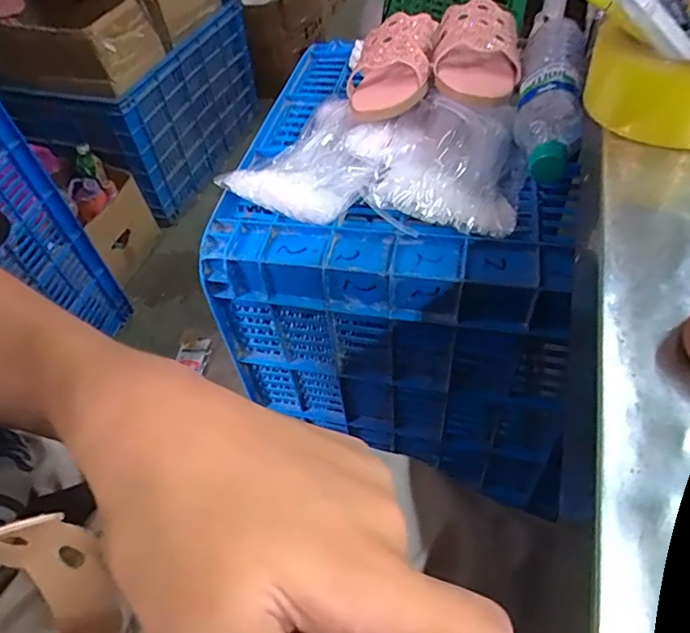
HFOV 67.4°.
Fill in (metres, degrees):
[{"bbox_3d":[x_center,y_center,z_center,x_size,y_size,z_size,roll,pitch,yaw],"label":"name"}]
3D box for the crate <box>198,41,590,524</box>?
[{"bbox_3d":[0.073,-0.094,0.634,0.344,0.300,0.441,3,51,9],"label":"crate"}]

